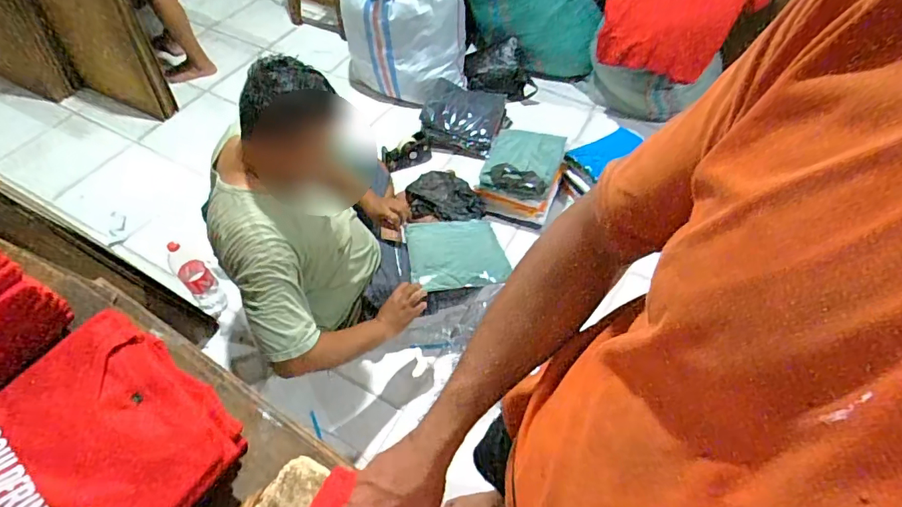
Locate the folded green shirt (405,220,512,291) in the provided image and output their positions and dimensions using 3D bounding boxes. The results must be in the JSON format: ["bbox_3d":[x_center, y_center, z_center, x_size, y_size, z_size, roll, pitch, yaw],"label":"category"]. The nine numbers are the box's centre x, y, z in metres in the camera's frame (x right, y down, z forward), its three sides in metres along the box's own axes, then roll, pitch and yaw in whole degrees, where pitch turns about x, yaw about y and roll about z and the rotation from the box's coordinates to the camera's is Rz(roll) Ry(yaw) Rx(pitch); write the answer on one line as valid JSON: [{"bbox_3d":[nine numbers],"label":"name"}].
[{"bbox_3d":[0.022,-0.007,1.478,0.300,0.034,0.228,-3,64,-15],"label":"folded green shirt"}]

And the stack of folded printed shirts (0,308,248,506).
[{"bbox_3d":[-0.415,0.236,0.533,0.266,0.067,0.299,36,61,22],"label":"stack of folded printed shirts"}]

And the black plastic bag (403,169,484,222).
[{"bbox_3d":[-0.014,-0.205,1.775,0.280,0.062,0.171,5,93,-2],"label":"black plastic bag"}]

